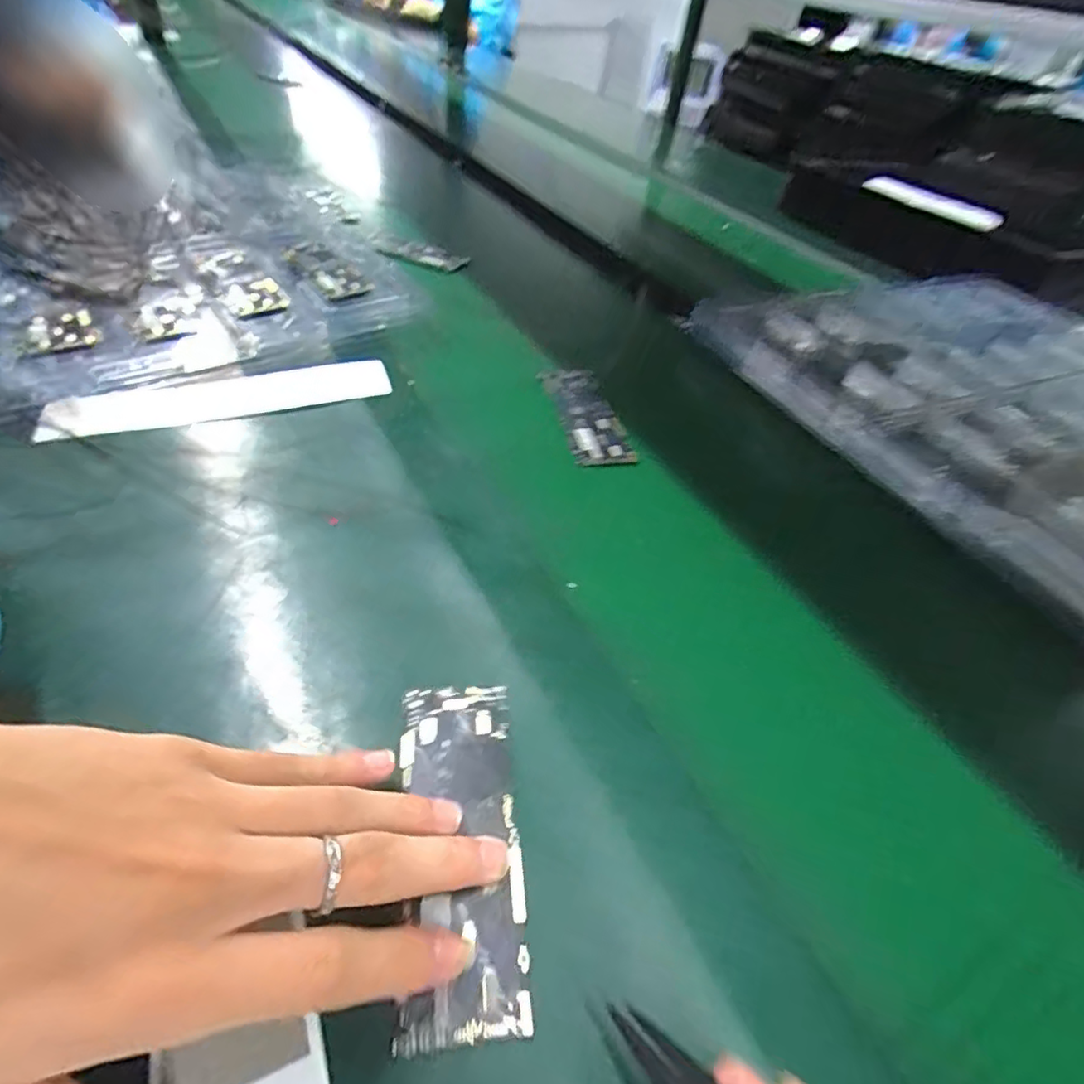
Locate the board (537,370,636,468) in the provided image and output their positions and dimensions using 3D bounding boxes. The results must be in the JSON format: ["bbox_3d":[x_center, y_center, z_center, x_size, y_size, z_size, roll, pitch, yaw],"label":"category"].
[{"bbox_3d":[0.034,-0.100,0.453,0.046,0.008,0.123,-8,41,-12],"label":"board"}]

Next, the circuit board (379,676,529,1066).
[{"bbox_3d":[-0.032,0.113,0.225,0.044,0.004,0.124,-3,47,-8],"label":"circuit board"}]

